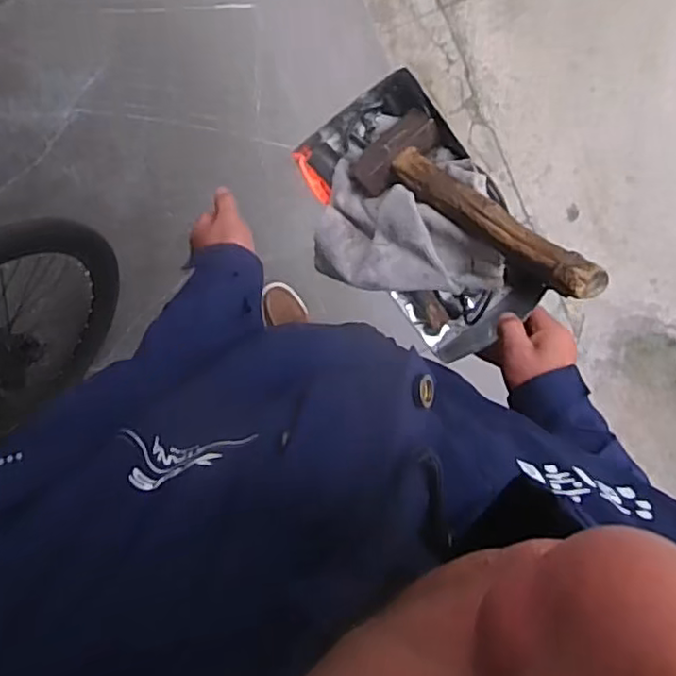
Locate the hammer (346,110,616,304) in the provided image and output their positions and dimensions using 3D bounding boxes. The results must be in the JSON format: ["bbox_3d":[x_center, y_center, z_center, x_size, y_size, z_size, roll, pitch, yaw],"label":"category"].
[{"bbox_3d":[0.126,-0.124,0.593,0.090,0.033,0.288,-42,52,-1],"label":"hammer"}]

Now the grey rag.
[{"bbox_3d":[0.069,-0.113,0.642,0.172,0.105,0.130,3,90,-5],"label":"grey rag"}]

